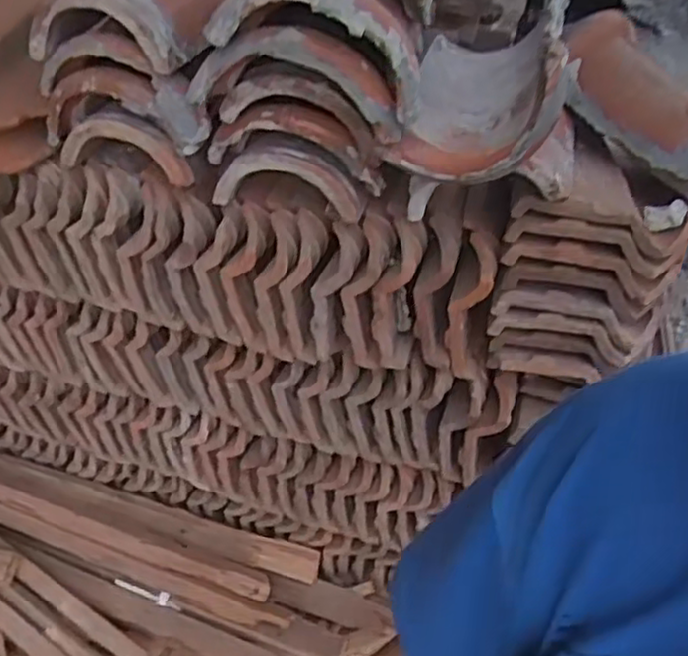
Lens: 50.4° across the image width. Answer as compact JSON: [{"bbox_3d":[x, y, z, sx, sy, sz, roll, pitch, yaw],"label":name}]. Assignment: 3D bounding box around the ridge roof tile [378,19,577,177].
[{"bbox_3d":[0.173,-0.329,0.893,0.168,0.141,0.333,10,48,7],"label":"ridge roof tile"}]

